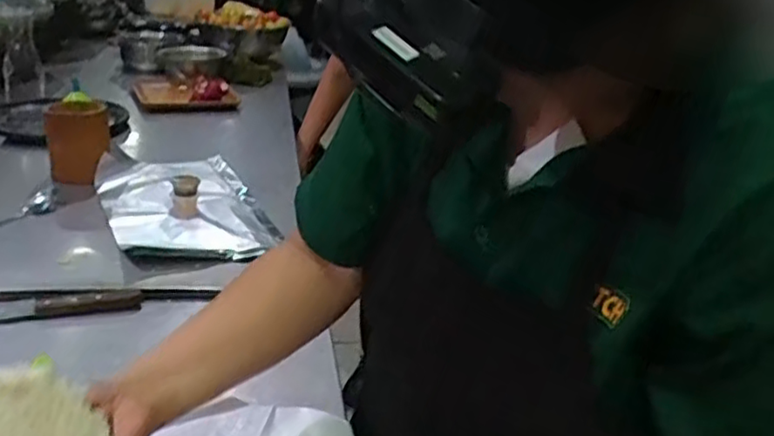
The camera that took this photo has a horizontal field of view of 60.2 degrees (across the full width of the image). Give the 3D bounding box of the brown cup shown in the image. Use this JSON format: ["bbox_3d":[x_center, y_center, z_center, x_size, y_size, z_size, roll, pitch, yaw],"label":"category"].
[{"bbox_3d":[-0.543,-0.138,1.182,0.098,0.121,0.119,-5,26,-24],"label":"brown cup"}]

